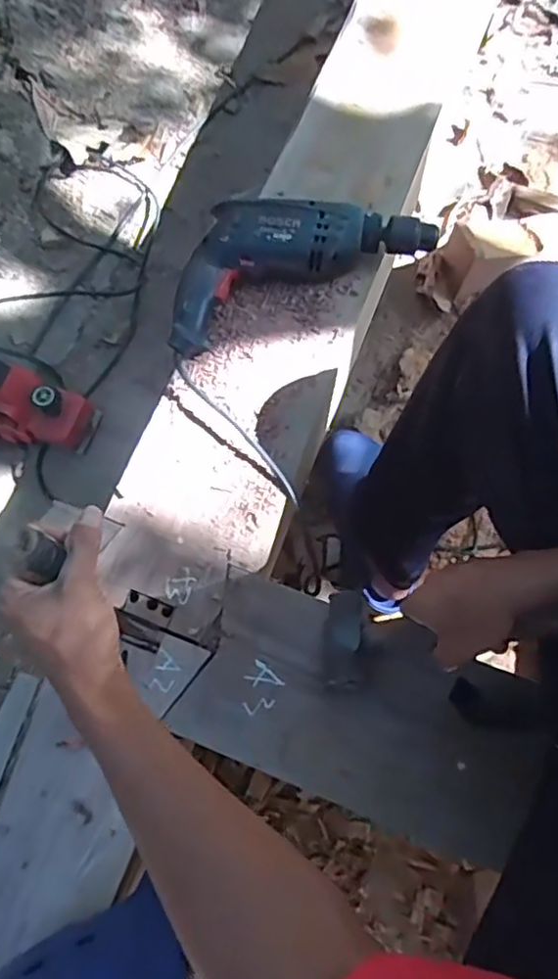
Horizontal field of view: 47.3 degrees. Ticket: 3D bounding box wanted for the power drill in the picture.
[{"bbox_3d":[0.006,-0.274,0.710,0.314,0.061,0.137,-25,74,-8],"label":"power drill"}]

